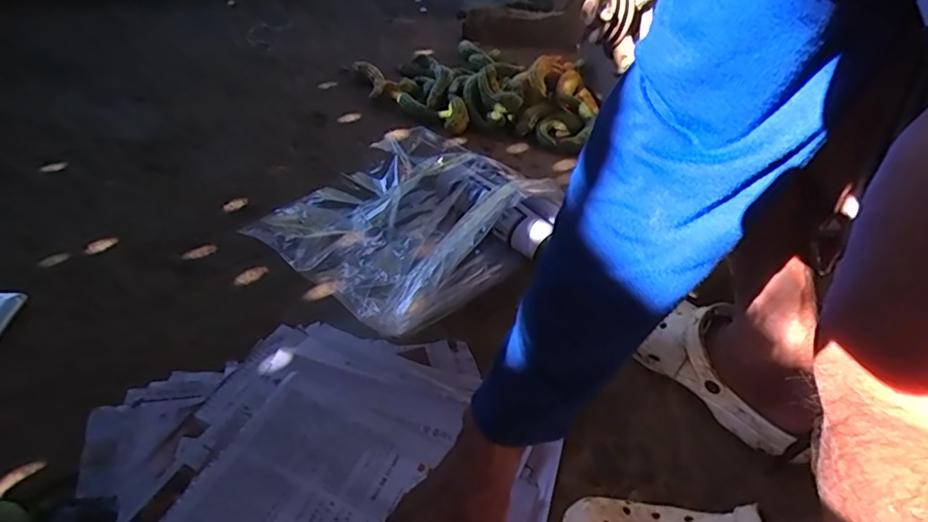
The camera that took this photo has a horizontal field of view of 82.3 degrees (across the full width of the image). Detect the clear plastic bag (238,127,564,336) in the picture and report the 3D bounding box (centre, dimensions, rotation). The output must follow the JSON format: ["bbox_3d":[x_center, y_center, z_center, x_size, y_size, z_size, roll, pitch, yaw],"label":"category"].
[{"bbox_3d":[-0.063,-0.086,0.720,0.330,0.082,0.367,33,48,25],"label":"clear plastic bag"}]

